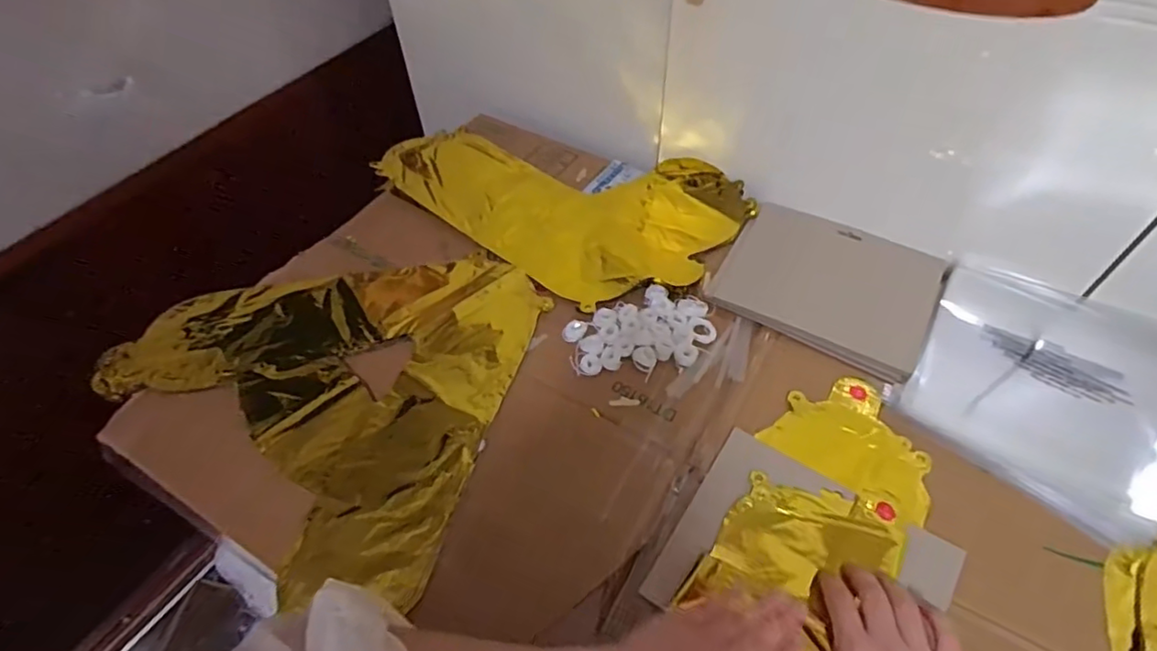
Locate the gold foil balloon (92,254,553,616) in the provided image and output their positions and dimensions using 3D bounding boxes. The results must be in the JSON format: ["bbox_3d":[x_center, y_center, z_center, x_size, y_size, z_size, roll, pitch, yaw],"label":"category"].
[{"bbox_3d":[-0.243,0.040,0.574,0.354,0.008,0.329,14,54,11],"label":"gold foil balloon"}]

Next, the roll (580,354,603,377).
[{"bbox_3d":[0.012,0.036,0.578,0.020,0.004,0.021,0,53,0],"label":"roll"}]

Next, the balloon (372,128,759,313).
[{"bbox_3d":[-0.032,-0.159,0.722,0.410,0.030,0.238,30,59,22],"label":"balloon"}]

